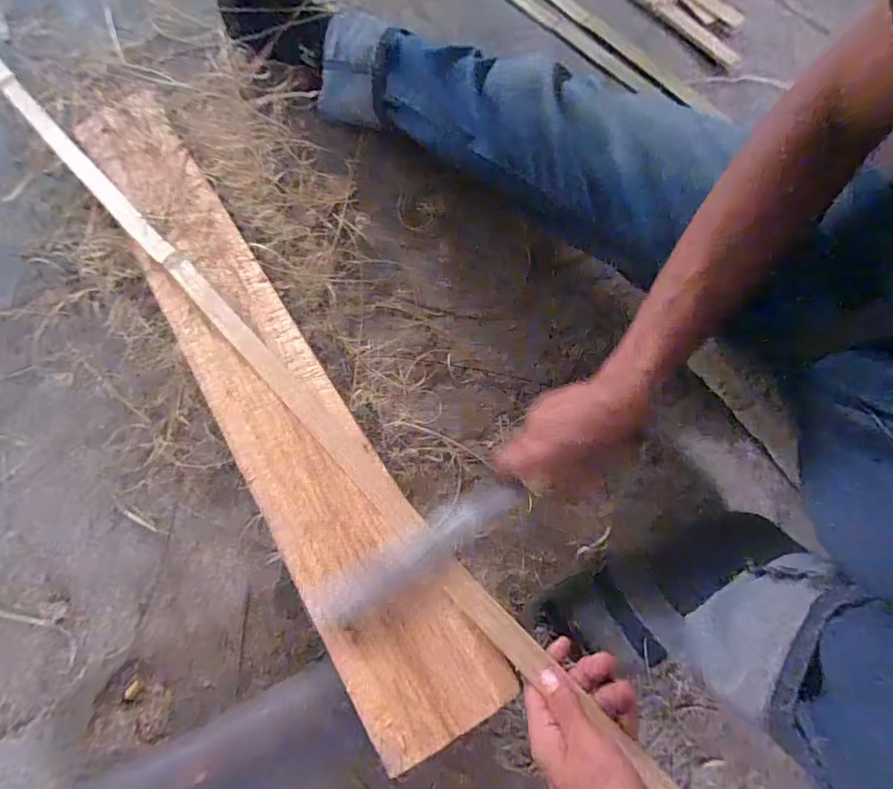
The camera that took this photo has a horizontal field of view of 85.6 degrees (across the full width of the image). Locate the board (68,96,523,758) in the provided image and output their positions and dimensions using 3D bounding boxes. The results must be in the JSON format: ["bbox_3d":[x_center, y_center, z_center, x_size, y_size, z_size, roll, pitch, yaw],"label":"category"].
[{"bbox_3d":[-0.210,-0.055,0.492,0.109,0.015,0.798,-33,70,-7],"label":"board"}]

